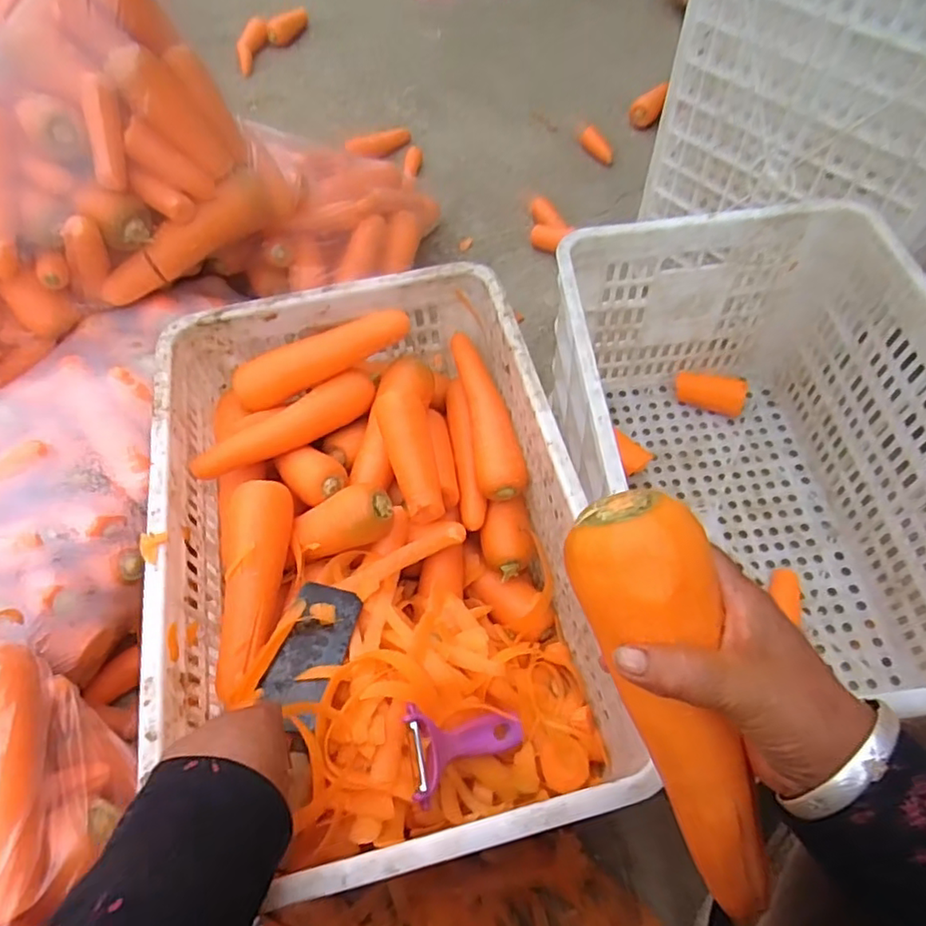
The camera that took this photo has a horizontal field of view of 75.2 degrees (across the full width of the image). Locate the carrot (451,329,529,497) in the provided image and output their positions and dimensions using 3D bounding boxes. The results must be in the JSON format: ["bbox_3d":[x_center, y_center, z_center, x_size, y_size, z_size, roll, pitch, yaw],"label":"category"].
[{"bbox_3d":[0.027,-0.050,0.657,0.049,0.050,0.195,-10,60,-5],"label":"carrot"}]

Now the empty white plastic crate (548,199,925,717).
[{"bbox_3d":[0.299,0.016,0.638,0.340,0.305,0.496,-7,59,-3],"label":"empty white plastic crate"}]

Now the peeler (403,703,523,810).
[{"bbox_3d":[0.005,0.236,0.508,0.119,0.020,0.068,9,50,-41],"label":"peeler"}]

